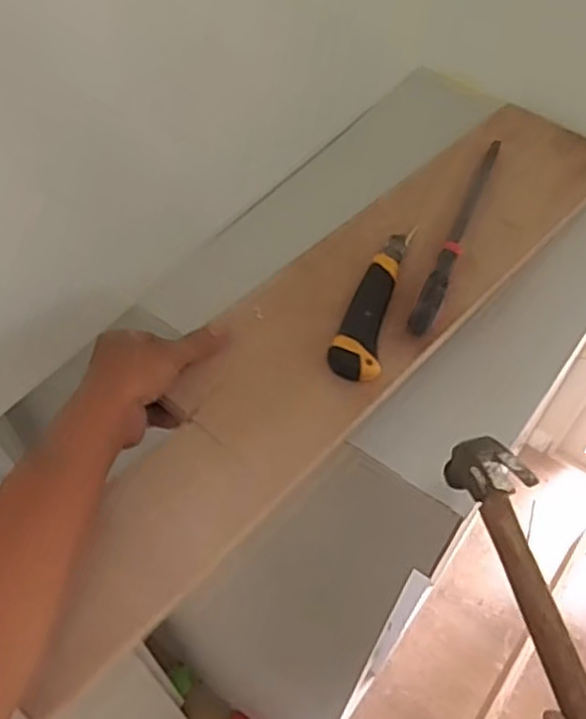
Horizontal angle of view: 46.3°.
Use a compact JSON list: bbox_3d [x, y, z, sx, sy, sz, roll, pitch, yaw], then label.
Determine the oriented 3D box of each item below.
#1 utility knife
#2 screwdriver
[{"bbox_3d":[0.073,-0.055,0.582,0.040,0.020,0.179,18,56,11],"label":"utility knife"},{"bbox_3d":[0.161,-0.127,0.639,0.021,0.023,0.287,21,51,13],"label":"screwdriver"}]

